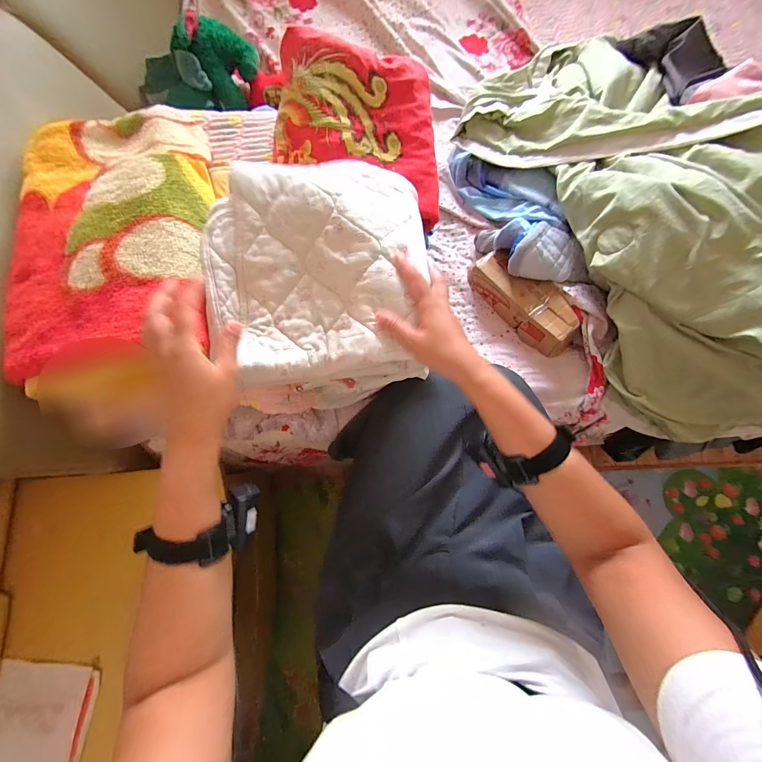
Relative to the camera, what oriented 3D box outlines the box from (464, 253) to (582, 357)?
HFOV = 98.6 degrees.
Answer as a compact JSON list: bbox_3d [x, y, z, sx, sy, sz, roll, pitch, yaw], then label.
[{"bbox_3d":[0.312,-0.175,0.706,0.106,0.067,0.261,-39,81,-9],"label":"box"}]

